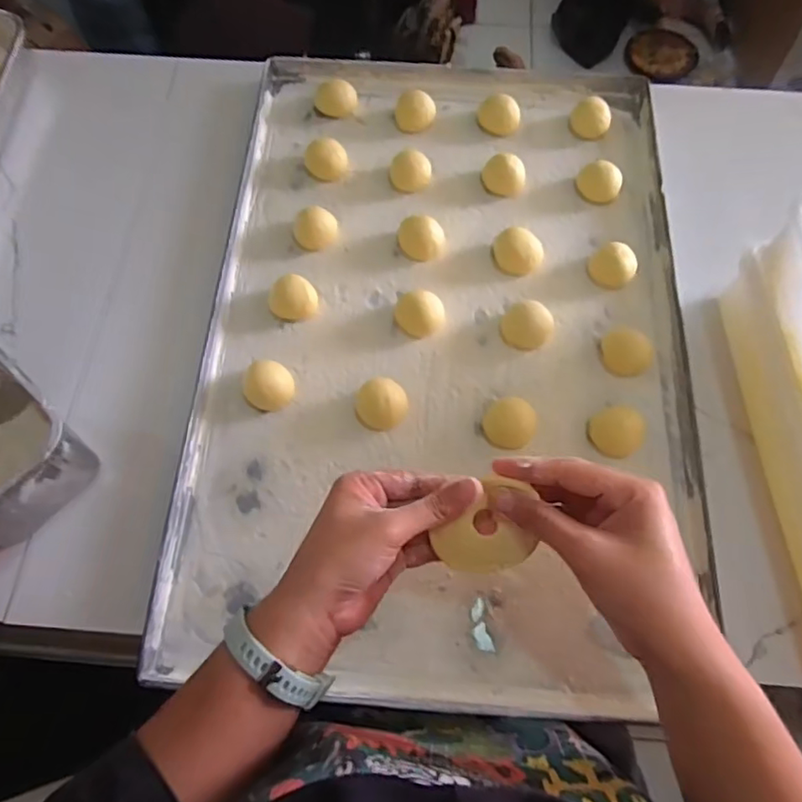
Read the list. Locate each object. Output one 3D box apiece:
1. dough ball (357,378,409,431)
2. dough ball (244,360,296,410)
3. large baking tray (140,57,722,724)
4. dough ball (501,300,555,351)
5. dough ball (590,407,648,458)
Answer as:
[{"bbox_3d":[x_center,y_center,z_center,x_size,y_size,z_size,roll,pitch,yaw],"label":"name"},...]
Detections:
[{"bbox_3d":[-0.015,0.003,0.486,0.040,0.032,0.043,0,67,0],"label":"dough ball"},{"bbox_3d":[-0.110,-0.014,0.490,0.037,0.030,0.035,0,67,0],"label":"dough ball"},{"bbox_3d":[0.042,-0.074,0.517,0.416,0.025,0.612,3,69,1],"label":"large baking tray"},{"bbox_3d":[0.111,-0.066,0.515,0.042,0.025,0.042,0,67,0],"label":"dough ball"},{"bbox_3d":[0.179,0.025,0.478,0.038,0.028,0.040,0,67,0],"label":"dough ball"}]

